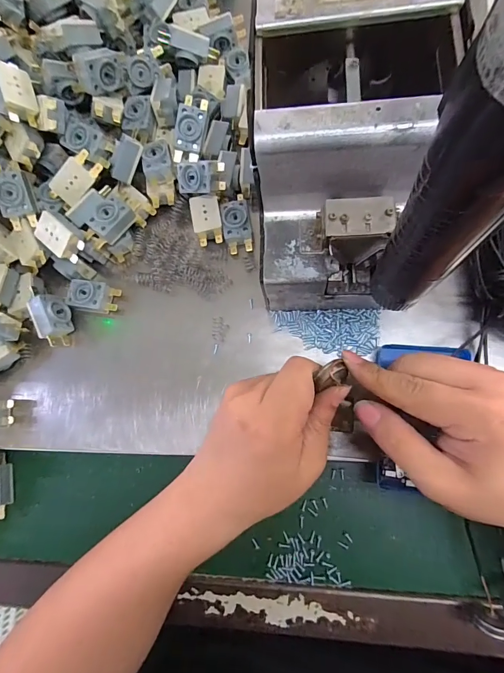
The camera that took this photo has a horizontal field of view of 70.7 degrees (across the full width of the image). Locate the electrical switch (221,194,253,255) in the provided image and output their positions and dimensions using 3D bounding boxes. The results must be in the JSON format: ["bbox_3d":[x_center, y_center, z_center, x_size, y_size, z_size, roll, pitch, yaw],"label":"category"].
[{"bbox_3d":[-0.014,-0.105,0.333,0.025,0.010,0.051,-11,79,5],"label":"electrical switch"}]

